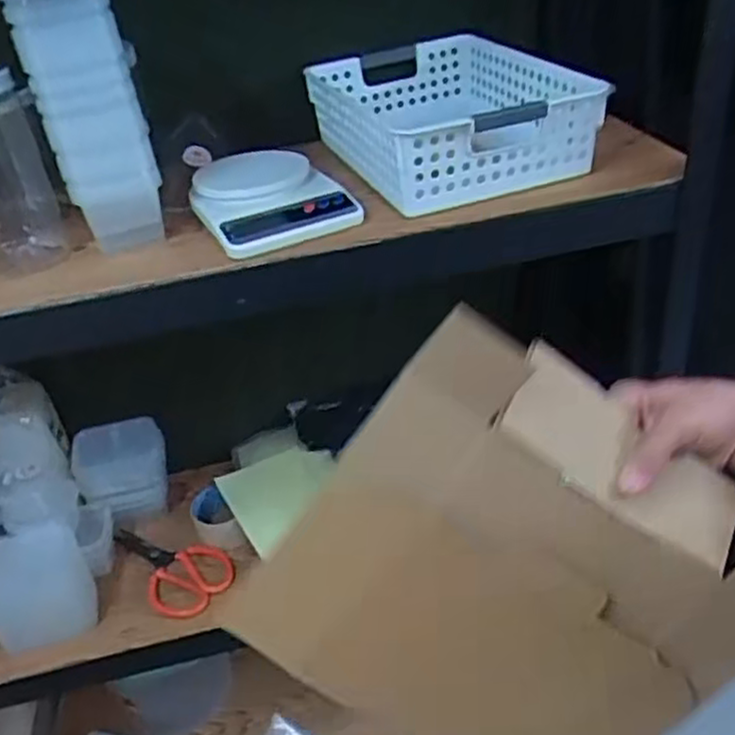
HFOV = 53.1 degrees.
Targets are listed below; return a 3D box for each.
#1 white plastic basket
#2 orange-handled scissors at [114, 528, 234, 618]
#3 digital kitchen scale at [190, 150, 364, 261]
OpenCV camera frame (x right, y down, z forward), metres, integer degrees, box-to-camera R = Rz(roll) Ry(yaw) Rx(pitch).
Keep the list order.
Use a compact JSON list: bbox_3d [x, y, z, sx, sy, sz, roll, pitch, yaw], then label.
[{"bbox_3d":[0.080,-0.267,0.774,0.214,0.084,0.306,-17,36,-15],"label":"white plastic basket"},{"bbox_3d":[-0.264,0.260,0.952,0.180,0.017,0.109,11,39,25],"label":"orange-handled scissors"},{"bbox_3d":[-0.094,-0.166,0.701,0.131,0.035,0.172,-20,37,-18],"label":"digital kitchen scale"}]

